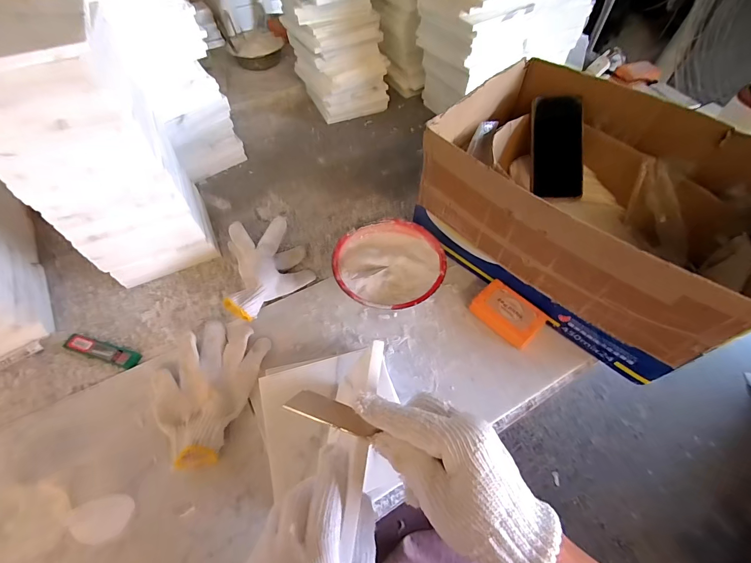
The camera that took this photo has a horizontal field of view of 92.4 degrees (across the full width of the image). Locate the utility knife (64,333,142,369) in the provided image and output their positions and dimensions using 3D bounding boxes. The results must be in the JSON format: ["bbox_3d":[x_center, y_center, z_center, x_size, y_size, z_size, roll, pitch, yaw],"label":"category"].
[{"bbox_3d":[-0.393,0.099,0.517,0.118,0.010,0.023,14,60,10],"label":"utility knife"}]

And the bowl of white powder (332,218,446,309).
[{"bbox_3d":[0.023,-0.020,0.561,0.163,0.050,0.157,-1,58,1],"label":"bowl of white powder"}]

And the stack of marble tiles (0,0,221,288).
[{"bbox_3d":[-0.361,-0.158,0.491,0.154,0.331,0.151,-18,59,-9],"label":"stack of marble tiles"}]

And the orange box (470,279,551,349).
[{"bbox_3d":[0.192,0.047,0.527,0.063,0.029,0.094,-39,65,-20],"label":"orange box"}]

